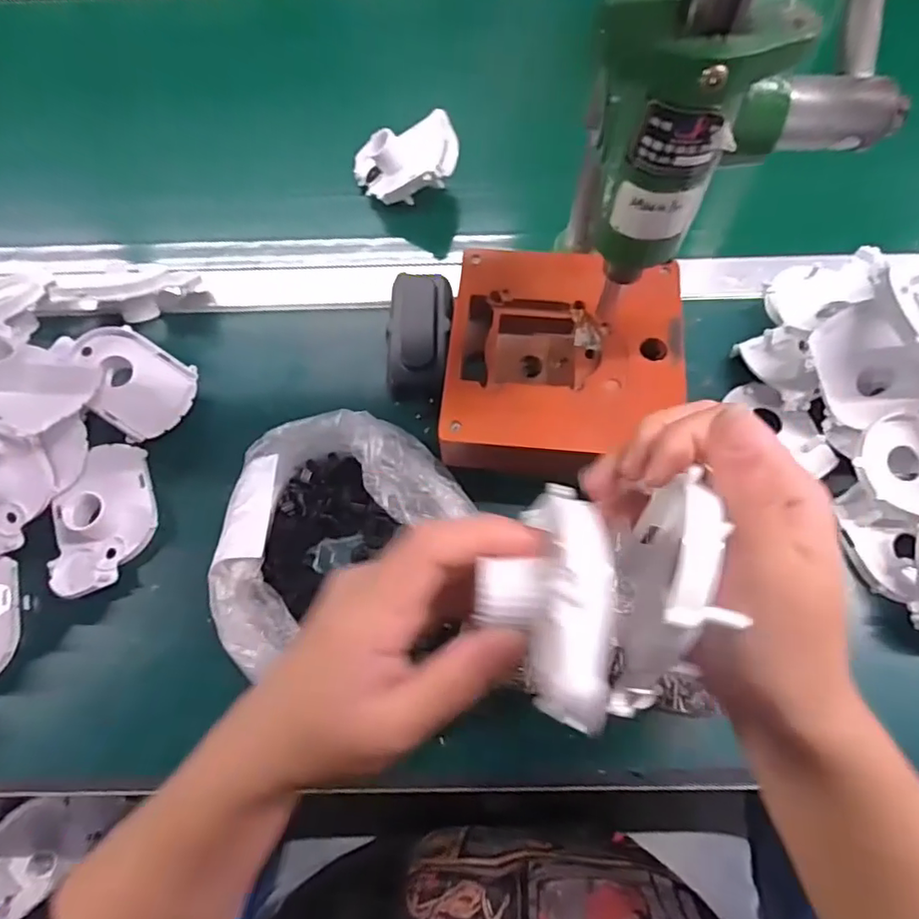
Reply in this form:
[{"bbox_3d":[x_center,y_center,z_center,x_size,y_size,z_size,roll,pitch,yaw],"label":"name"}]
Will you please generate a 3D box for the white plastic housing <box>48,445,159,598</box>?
[{"bbox_3d":[-0.247,0.038,0.395,0.063,0.027,0.099,-10,68,-3],"label":"white plastic housing"}]

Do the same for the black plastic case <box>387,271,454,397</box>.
[{"bbox_3d":[-0.032,-0.098,0.452,0.049,0.028,0.102,3,68,3],"label":"black plastic case"}]

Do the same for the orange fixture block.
[{"bbox_3d":[0.068,-0.064,0.389,0.149,0.039,0.165,5,68,3],"label":"orange fixture block"}]

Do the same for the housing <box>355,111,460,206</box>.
[{"bbox_3d":[-0.050,-0.256,0.498,0.096,0.042,0.058,-14,80,26],"label":"housing"}]

